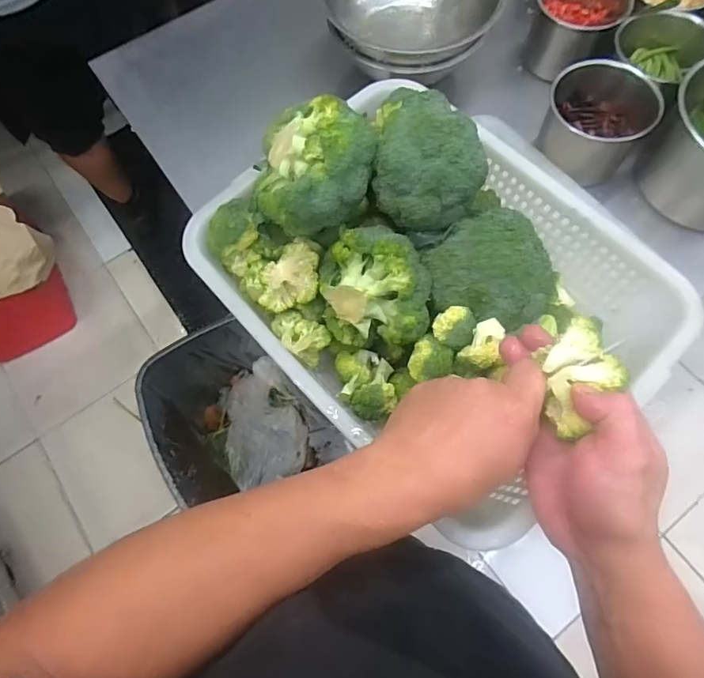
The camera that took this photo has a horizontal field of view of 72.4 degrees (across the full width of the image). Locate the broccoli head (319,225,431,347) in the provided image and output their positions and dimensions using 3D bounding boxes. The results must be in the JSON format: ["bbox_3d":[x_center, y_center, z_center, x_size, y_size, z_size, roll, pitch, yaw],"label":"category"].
[{"bbox_3d":[0.020,-0.043,0.422,0.093,0.075,0.088,1,68,3],"label":"broccoli head"}]

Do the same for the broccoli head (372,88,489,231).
[{"bbox_3d":[0.066,-0.151,0.411,0.090,0.065,0.099,4,68,4],"label":"broccoli head"}]

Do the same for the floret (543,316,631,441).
[{"bbox_3d":[0.148,0.023,0.311,0.041,0.029,0.080,20,73,10],"label":"floret"}]

